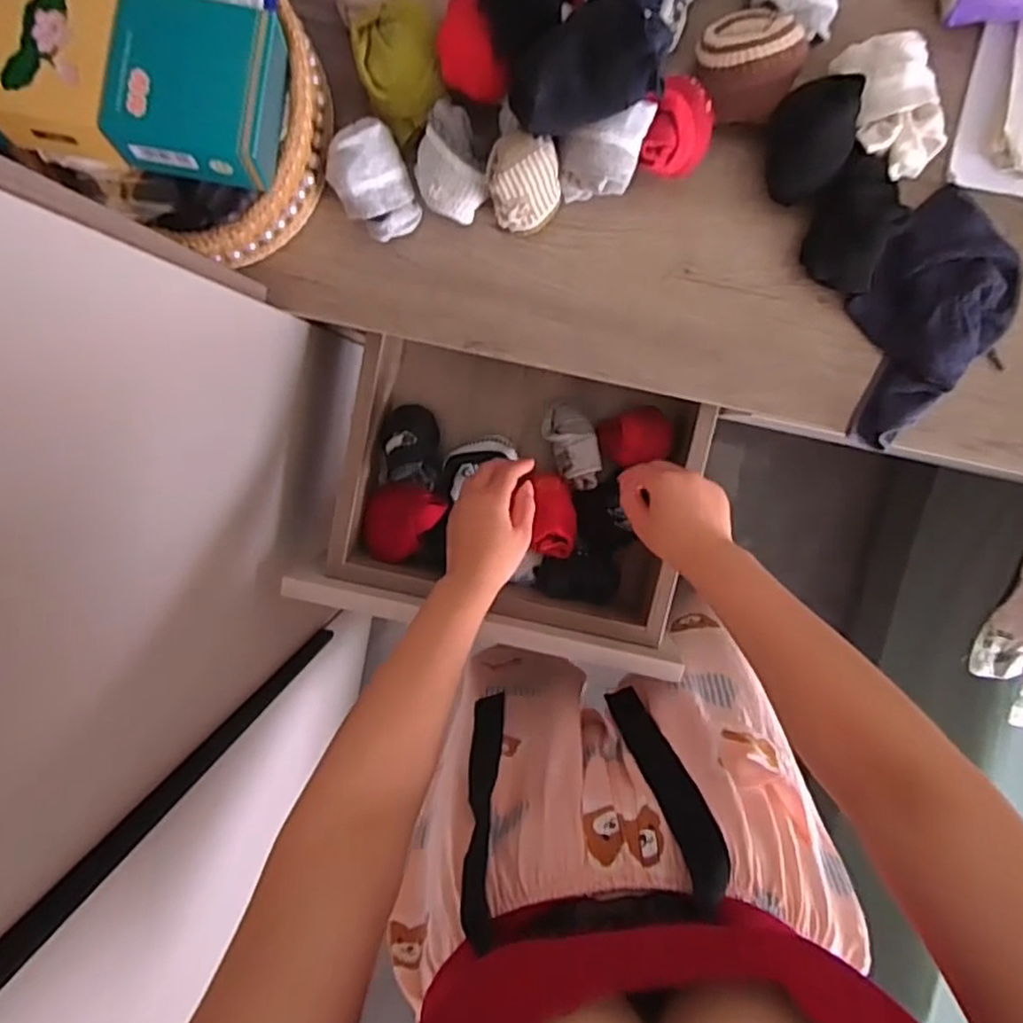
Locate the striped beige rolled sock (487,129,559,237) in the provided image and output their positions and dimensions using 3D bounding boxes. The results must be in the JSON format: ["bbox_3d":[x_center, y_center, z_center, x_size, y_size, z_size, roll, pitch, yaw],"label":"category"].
[{"bbox_3d":[0.011,-0.250,0.543,0.054,0.078,0.050,0,97,2],"label":"striped beige rolled sock"}]

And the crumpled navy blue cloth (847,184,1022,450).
[{"bbox_3d":[0.327,-0.155,0.562,0.178,0.024,0.124,-44,94,6],"label":"crumpled navy blue cloth"}]

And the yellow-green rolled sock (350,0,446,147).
[{"bbox_3d":[-0.081,-0.331,0.529,0.061,0.046,0.073,-18,96,4],"label":"yellow-green rolled sock"}]

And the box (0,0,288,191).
[{"bbox_3d":[-0.295,-0.295,0.463,0.270,0.065,0.109,7,98,-12],"label":"box"}]

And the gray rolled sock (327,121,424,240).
[{"bbox_3d":[-0.107,-0.256,0.549,0.058,0.054,0.073,-30,95,5],"label":"gray rolled sock"}]

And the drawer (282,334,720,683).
[{"bbox_3d":[0.006,-0.018,0.708,0.327,0.097,0.245,13,98,0],"label":"drawer"}]

